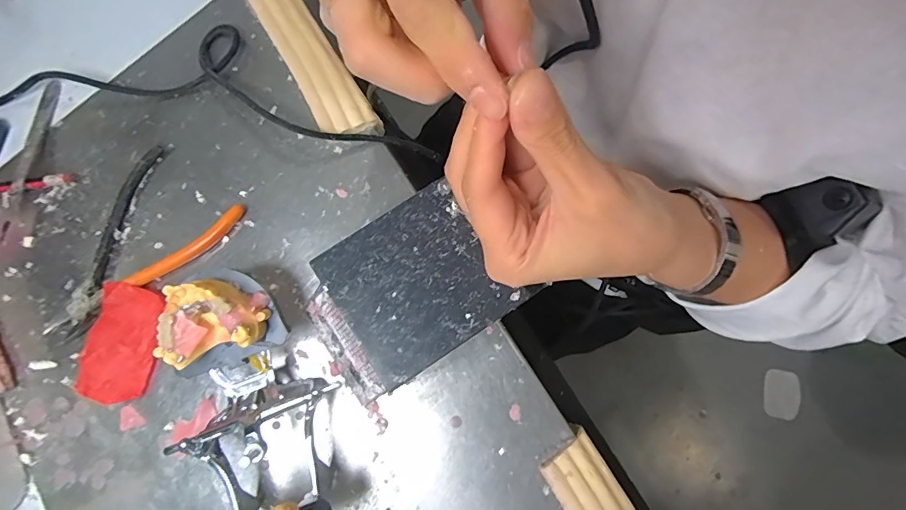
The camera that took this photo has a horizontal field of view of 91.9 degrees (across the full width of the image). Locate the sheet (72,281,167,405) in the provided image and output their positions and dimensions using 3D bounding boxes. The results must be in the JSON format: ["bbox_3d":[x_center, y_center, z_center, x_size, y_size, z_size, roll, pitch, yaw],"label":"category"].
[{"bbox_3d":[-0.232,0.062,0.307,0.051,0.010,0.078,16,79,3],"label":"sheet"}]

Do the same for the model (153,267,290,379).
[{"bbox_3d":[-0.143,0.036,0.263,0.061,0.037,0.055,-22,80,-3],"label":"model"}]

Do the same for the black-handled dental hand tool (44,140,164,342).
[{"bbox_3d":[-0.251,-0.012,0.325,0.027,0.008,0.151,19,79,4],"label":"black-handled dental hand tool"}]

